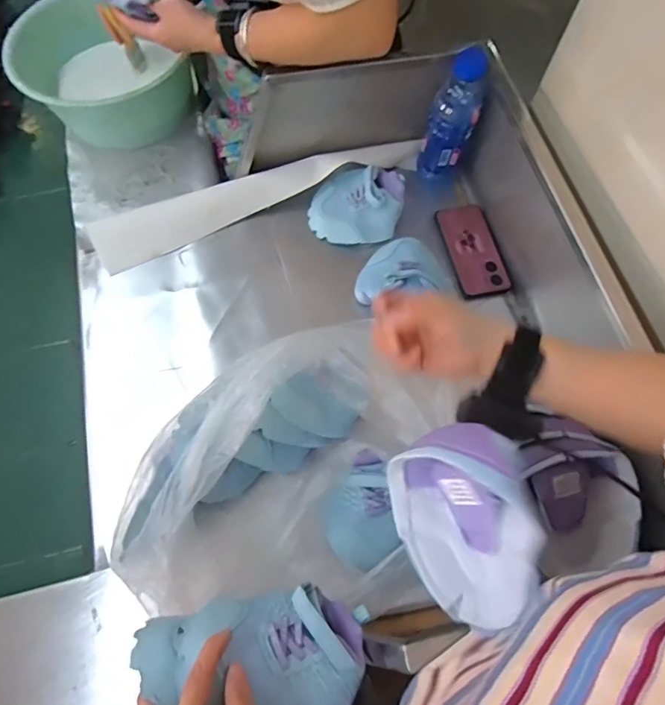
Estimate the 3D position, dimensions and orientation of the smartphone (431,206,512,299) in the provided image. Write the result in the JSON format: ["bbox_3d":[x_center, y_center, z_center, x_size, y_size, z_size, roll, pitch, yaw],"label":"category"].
[{"bbox_3d":[0.222,-0.164,0.716,0.081,0.011,0.163,-12,69,-7],"label":"smartphone"}]

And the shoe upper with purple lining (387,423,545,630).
[{"bbox_3d":[0.110,0.134,0.361,0.085,0.134,0.143,-26,71,-23],"label":"shoe upper with purple lining"}]

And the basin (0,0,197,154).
[{"bbox_3d":[-0.410,-0.513,0.807,0.275,0.122,0.276,1,68,-2],"label":"basin"}]

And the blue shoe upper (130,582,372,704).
[{"bbox_3d":[-0.060,0.278,0.381,0.198,0.060,0.136,1,52,-19],"label":"blue shoe upper"}]

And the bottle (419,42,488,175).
[{"bbox_3d":[0.180,-0.346,0.689,0.071,0.194,0.053,19,69,5],"label":"bottle"}]

